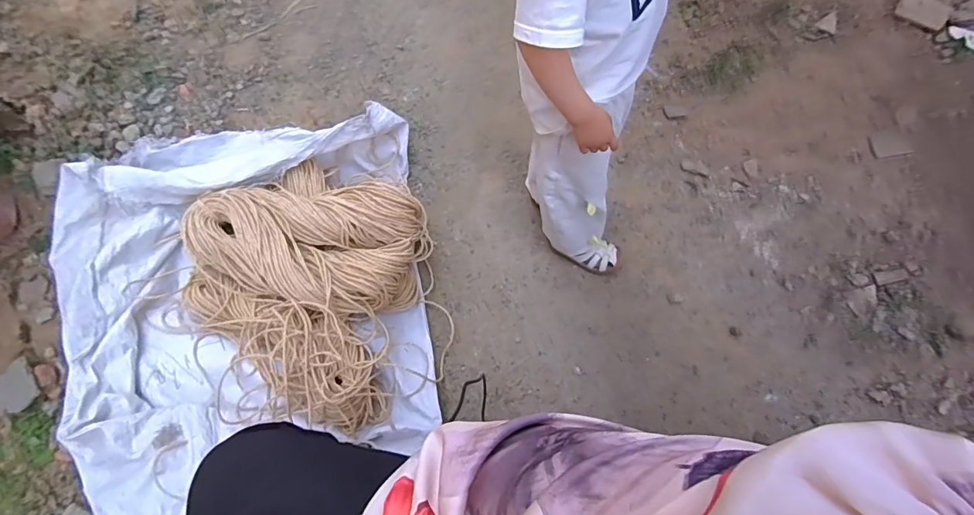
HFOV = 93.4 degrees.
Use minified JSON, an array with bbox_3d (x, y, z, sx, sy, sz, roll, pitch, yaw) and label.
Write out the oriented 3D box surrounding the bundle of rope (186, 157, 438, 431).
[{"bbox_3d":[-0.359,0.034,0.922,0.478,0.159,0.450,21,66,14],"label":"bundle of rope"}]

